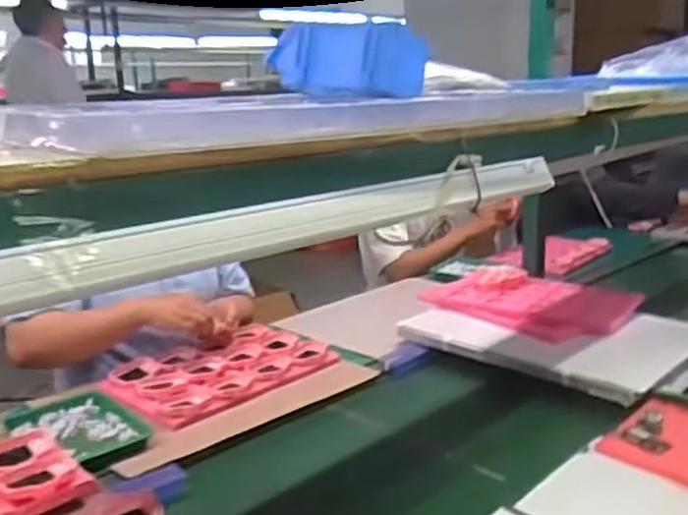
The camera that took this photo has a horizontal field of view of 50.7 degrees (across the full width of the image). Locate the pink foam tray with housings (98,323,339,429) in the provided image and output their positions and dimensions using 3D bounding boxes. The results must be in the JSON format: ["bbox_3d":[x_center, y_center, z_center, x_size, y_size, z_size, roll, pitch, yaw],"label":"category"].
[{"bbox_3d":[-0.210,0.197,1.284,0.368,0.025,0.270,-12,17,-37],"label":"pink foam tray with housings"}]

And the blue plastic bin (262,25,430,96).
[{"bbox_3d":[0.006,-0.241,0.895,0.156,0.082,0.124,9,17,39],"label":"blue plastic bin"}]

